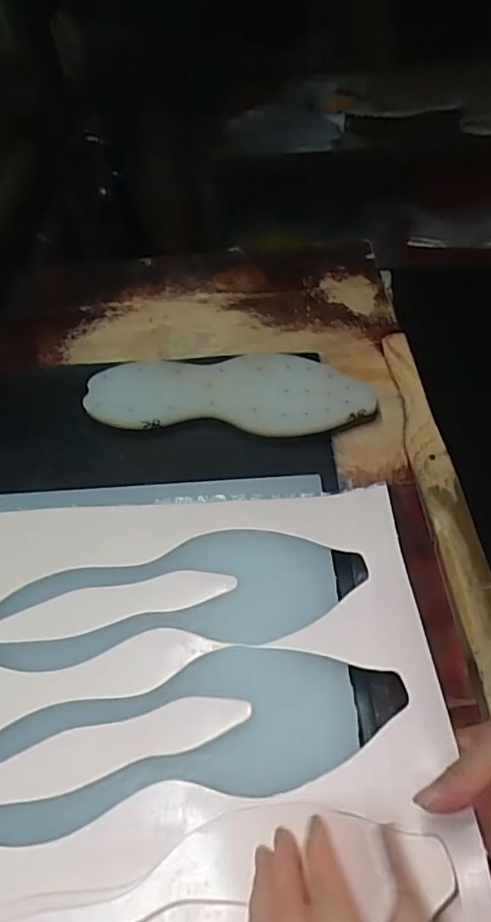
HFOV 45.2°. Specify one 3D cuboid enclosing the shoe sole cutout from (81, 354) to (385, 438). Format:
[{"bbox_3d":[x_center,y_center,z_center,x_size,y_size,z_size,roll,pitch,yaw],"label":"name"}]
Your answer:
[{"bbox_3d":[-0.016,-0.067,0.594,0.278,0.031,0.092,0,51,5],"label":"shoe sole cutout"}]

